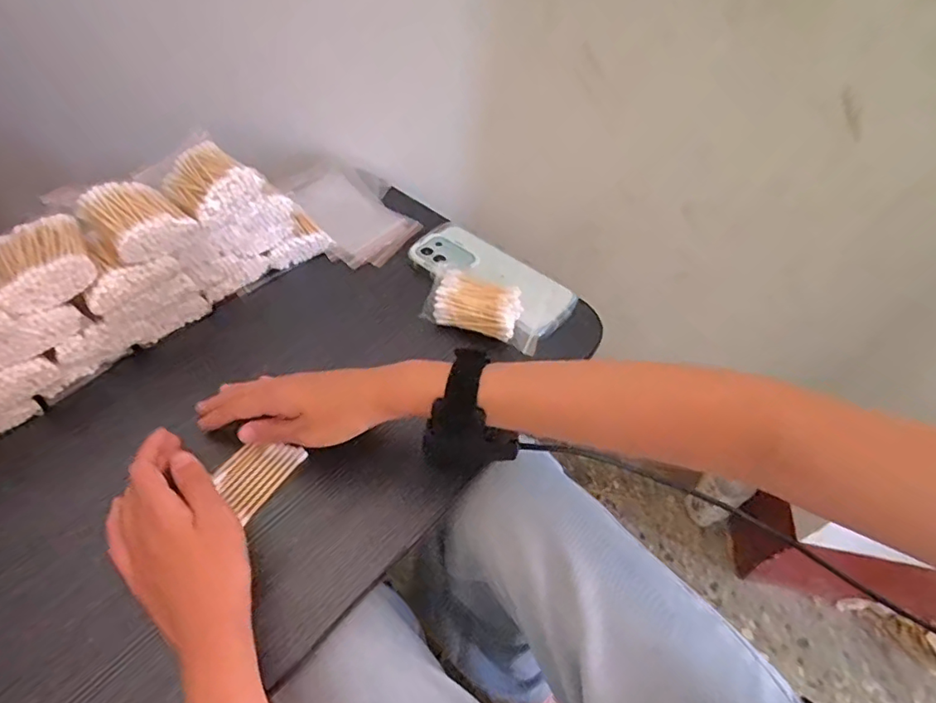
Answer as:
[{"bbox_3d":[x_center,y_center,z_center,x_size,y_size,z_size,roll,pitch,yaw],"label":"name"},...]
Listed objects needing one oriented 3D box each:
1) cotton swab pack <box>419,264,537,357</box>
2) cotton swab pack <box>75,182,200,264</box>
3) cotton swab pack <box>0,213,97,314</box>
[{"bbox_3d":[0.017,-0.044,0.497,0.110,0.021,0.056,21,52,12],"label":"cotton swab pack"},{"bbox_3d":[-0.257,-0.105,0.420,0.067,0.028,0.060,36,56,22],"label":"cotton swab pack"},{"bbox_3d":[-0.316,-0.067,0.398,0.063,0.030,0.070,-27,58,-24],"label":"cotton swab pack"}]

